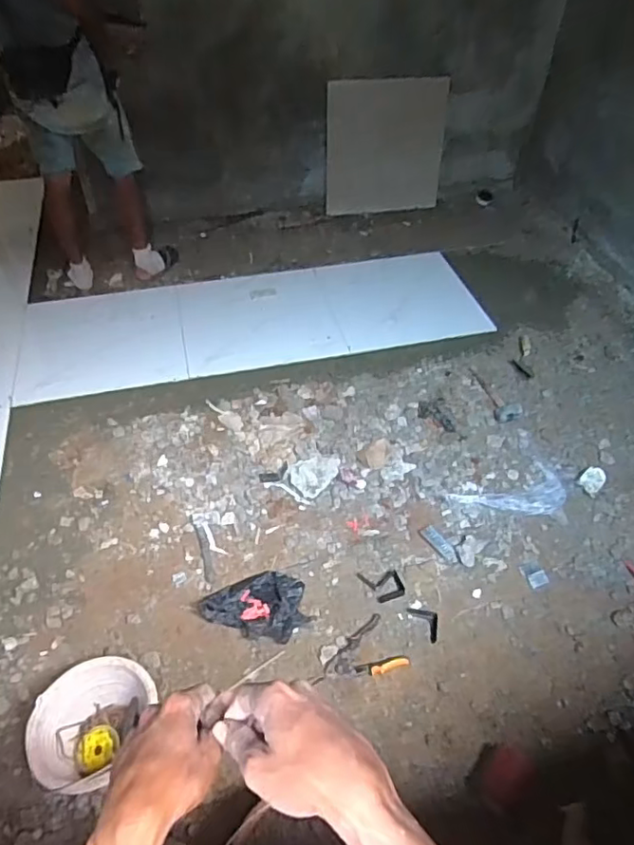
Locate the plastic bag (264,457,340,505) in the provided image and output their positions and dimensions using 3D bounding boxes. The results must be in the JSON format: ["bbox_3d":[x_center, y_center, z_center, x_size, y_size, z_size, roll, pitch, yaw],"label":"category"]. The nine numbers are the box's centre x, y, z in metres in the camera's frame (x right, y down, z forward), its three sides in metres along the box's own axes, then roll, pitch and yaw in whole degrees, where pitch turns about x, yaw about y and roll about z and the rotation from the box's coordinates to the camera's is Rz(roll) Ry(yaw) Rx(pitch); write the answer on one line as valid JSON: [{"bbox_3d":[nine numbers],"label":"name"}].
[{"bbox_3d":[-0.028,0.166,1.816,0.142,0.021,0.209,31,54,25],"label":"plastic bag"}]

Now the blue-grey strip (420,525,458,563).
[{"bbox_3d":[0.355,0.350,1.672,0.044,0.012,0.135,-25,52,-22],"label":"blue-grey strip"}]

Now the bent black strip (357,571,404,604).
[{"bbox_3d":[0.176,0.439,1.559,0.115,0.006,0.088,-5,49,-7],"label":"bent black strip"}]

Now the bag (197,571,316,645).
[{"bbox_3d":[-0.155,0.474,1.542,0.284,0.027,0.188,16,49,14],"label":"bag"}]

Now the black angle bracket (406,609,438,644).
[{"bbox_3d":[0.286,0.513,1.502,0.054,0.031,0.110,-21,53,-20],"label":"black angle bracket"}]

